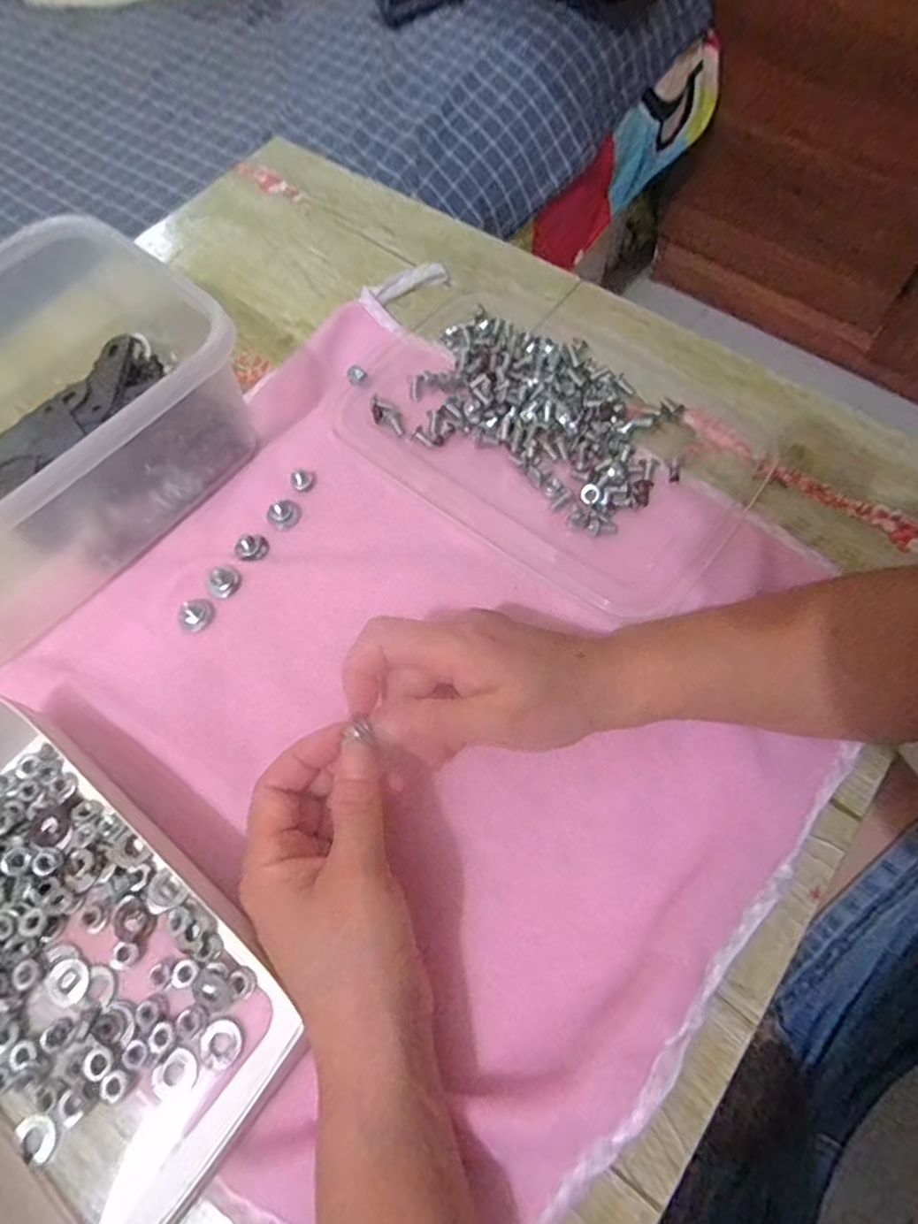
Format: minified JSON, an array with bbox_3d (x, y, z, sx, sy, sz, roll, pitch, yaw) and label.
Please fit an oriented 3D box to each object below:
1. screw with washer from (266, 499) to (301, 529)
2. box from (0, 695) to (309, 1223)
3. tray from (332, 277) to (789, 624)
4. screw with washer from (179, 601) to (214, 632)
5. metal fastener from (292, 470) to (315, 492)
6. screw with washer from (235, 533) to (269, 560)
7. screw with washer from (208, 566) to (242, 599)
[{"bbox_3d":[-0.098,-0.056,0.362,0.015,0.008,0.017,40,73,18],"label":"screw with washer"},{"bbox_3d":[-0.180,0.152,0.268,0.212,0.037,0.149,34,71,16],"label":"box"},{"bbox_3d":[0.055,-0.112,0.379,0.232,0.014,0.170,35,71,16],"label":"tray"},{"bbox_3d":[-0.139,0.001,0.341,0.014,0.007,0.017,37,72,17],"label":"screw with washer"},{"bbox_3d":[-0.090,-0.077,0.370,0.012,0.010,0.010,-24,67,-9],"label":"metal fastener"},{"bbox_3d":[-0.114,-0.036,0.354,0.017,0.007,0.016,-1,65,1],"label":"screw with washer"},{"bbox_3d":[-0.126,-0.016,0.345,0.013,0.010,0.017,28,69,13],"label":"screw with washer"}]

